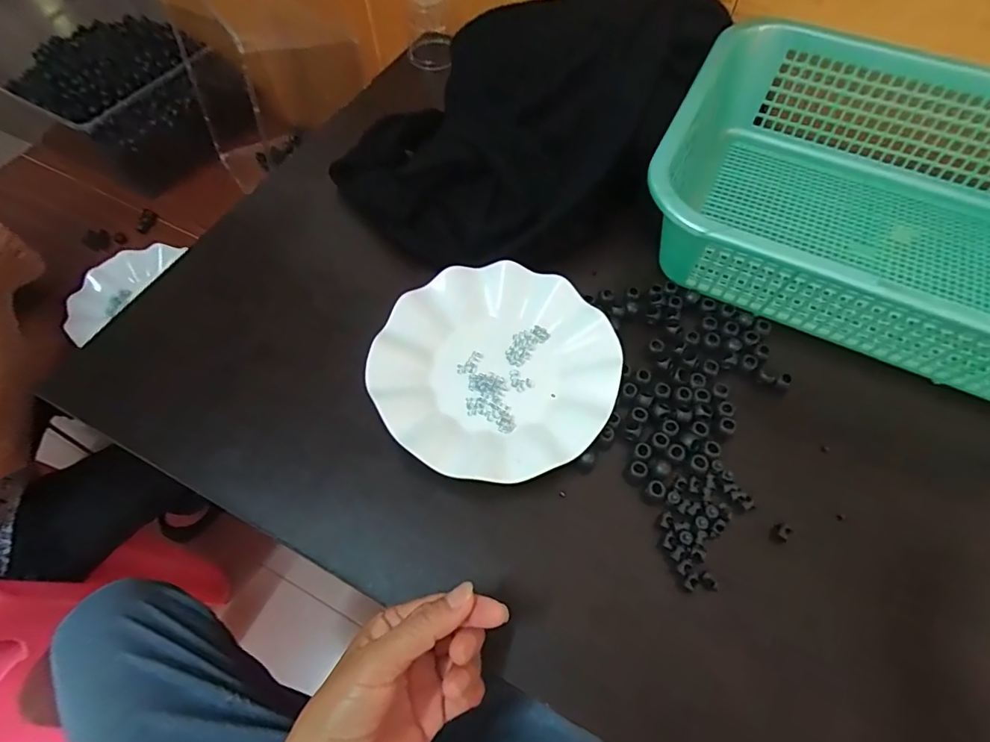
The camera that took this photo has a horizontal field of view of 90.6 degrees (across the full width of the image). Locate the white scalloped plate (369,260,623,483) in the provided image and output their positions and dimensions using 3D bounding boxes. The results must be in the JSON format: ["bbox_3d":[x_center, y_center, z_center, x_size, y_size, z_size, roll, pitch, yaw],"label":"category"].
[{"bbox_3d":[0.001,-0.007,0.383,0.179,0.016,0.179,0,66,0],"label":"white scalloped plate"}]

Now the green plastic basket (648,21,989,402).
[{"bbox_3d":[0.334,-0.136,0.406,0.385,0.091,0.291,23,63,12],"label":"green plastic basket"}]

